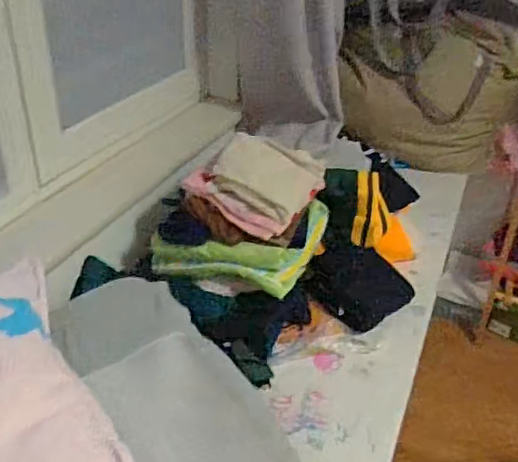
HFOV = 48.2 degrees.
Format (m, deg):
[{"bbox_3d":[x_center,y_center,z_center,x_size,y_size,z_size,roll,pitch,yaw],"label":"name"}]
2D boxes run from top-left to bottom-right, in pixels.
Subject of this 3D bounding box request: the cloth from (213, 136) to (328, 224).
[{"bbox_3d":[0.017,-0.111,1.118,0.183,0.029,0.193,34,49,2],"label":"cloth"}]

